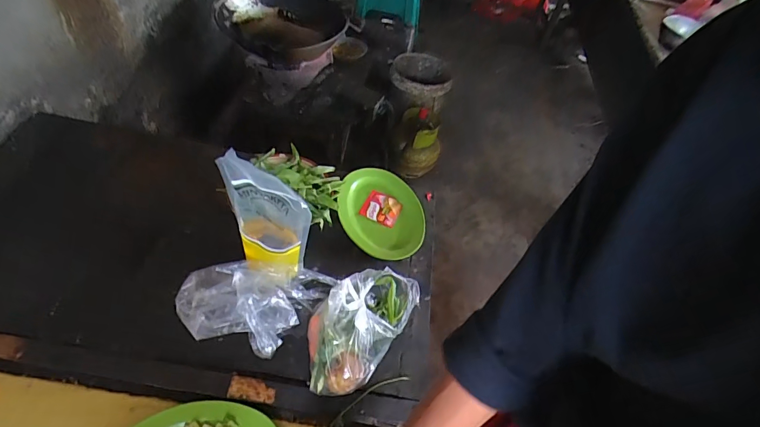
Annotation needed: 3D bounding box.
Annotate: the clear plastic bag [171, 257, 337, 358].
[{"bbox_3d":[-0.202,0.149,0.644,0.229,0.078,0.145,7,53,-2],"label":"clear plastic bag"}]

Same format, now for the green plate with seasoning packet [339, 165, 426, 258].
[{"bbox_3d":[0.004,-0.011,0.850,0.182,0.045,0.245,4,41,-2],"label":"green plate with seasoning packet"}]

